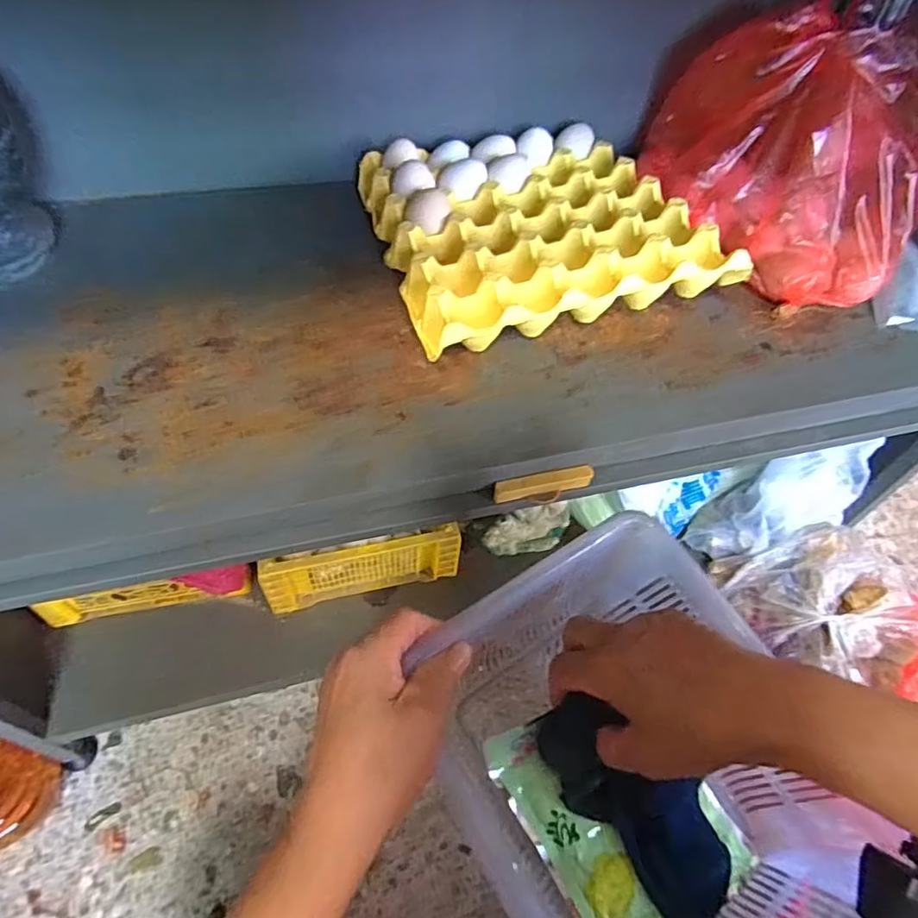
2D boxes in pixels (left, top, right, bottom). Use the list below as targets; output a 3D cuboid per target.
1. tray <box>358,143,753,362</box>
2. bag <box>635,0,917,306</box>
[{"bbox_3d":[0.067,-0.220,0.552,0.270,0.062,0.274,-13,55,-14],"label":"tray"},{"bbox_3d":[0.335,-0.302,0.557,0.218,0.187,0.257,-8,54,-10],"label":"bag"}]

